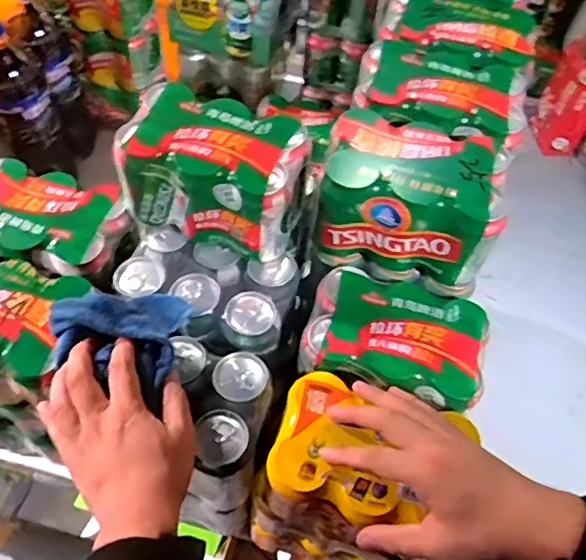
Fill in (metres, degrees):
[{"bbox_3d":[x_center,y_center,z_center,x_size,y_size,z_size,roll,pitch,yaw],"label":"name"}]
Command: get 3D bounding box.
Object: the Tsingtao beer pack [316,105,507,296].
[{"bbox_3d":[0.126,-0.090,0.649,0.184,0.128,0.136,15,57,5],"label":"Tsingtao beer pack"}]

